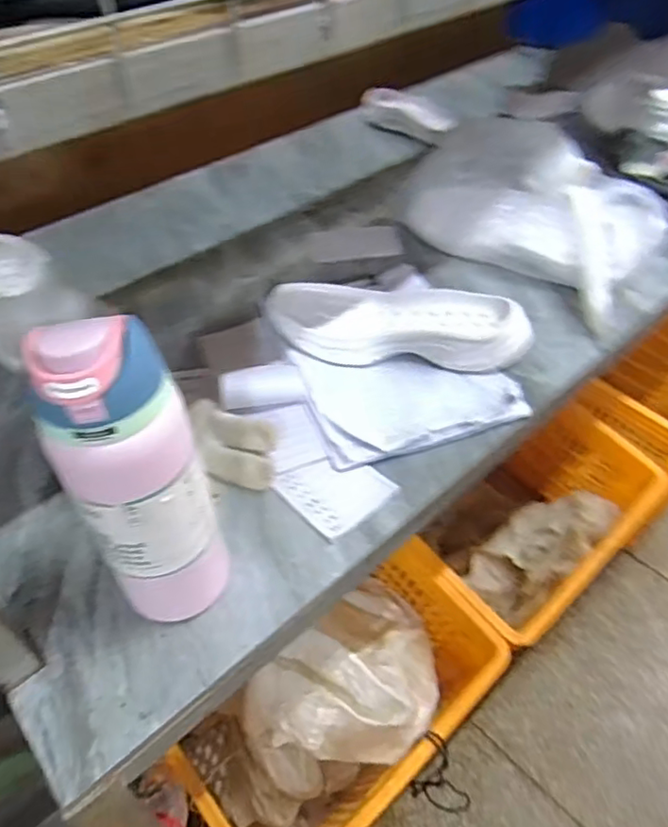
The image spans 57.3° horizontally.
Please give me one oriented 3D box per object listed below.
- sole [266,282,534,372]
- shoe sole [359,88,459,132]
[{"bbox_3d":[0.067,-0.106,0.700,0.301,0.040,0.117,10,49,12],"label":"sole"},{"bbox_3d":[0.142,-0.606,1.208,0.081,0.021,0.231,-34,52,-26],"label":"shoe sole"}]

